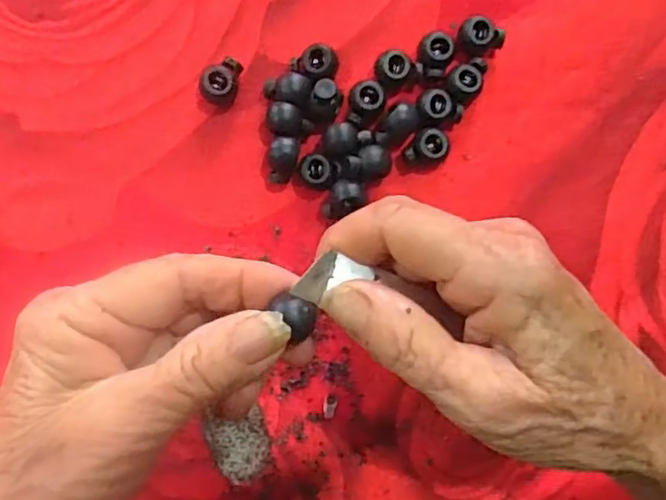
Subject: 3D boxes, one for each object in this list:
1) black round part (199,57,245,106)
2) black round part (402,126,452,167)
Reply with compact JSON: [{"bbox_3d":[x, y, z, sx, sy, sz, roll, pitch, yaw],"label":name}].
[{"bbox_3d":[-0.046,-0.069,0.249,0.015,0.011,0.020,12,88,-7],"label":"black round part"},{"bbox_3d":[0.039,-0.041,0.253,0.018,0.011,0.015,-40,94,-6],"label":"black round part"}]

